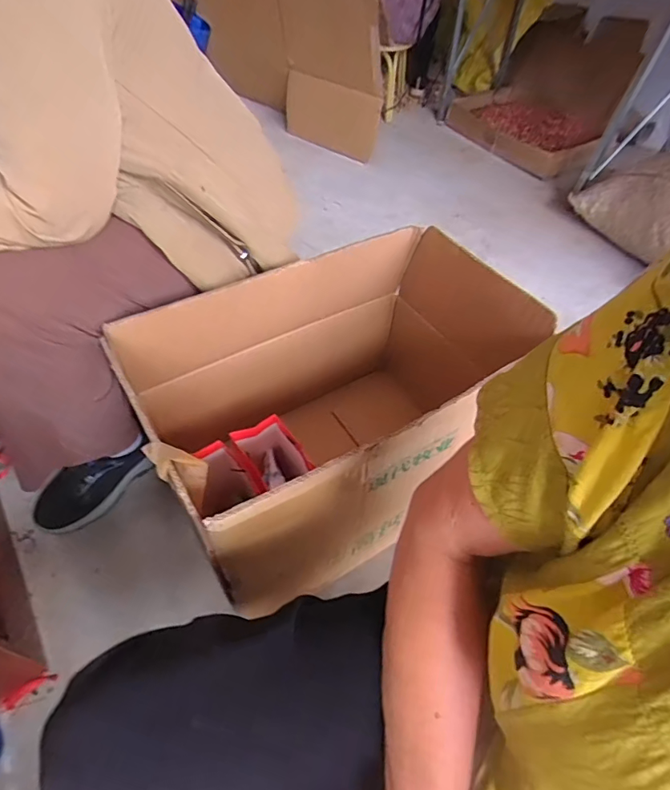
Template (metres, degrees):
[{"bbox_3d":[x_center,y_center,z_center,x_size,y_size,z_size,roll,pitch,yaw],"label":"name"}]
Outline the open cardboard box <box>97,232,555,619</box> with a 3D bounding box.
[{"bbox_3d":[-0.004,0.023,0.794,0.561,0.394,0.386,-27,58,-23],"label":"open cardboard box"}]

